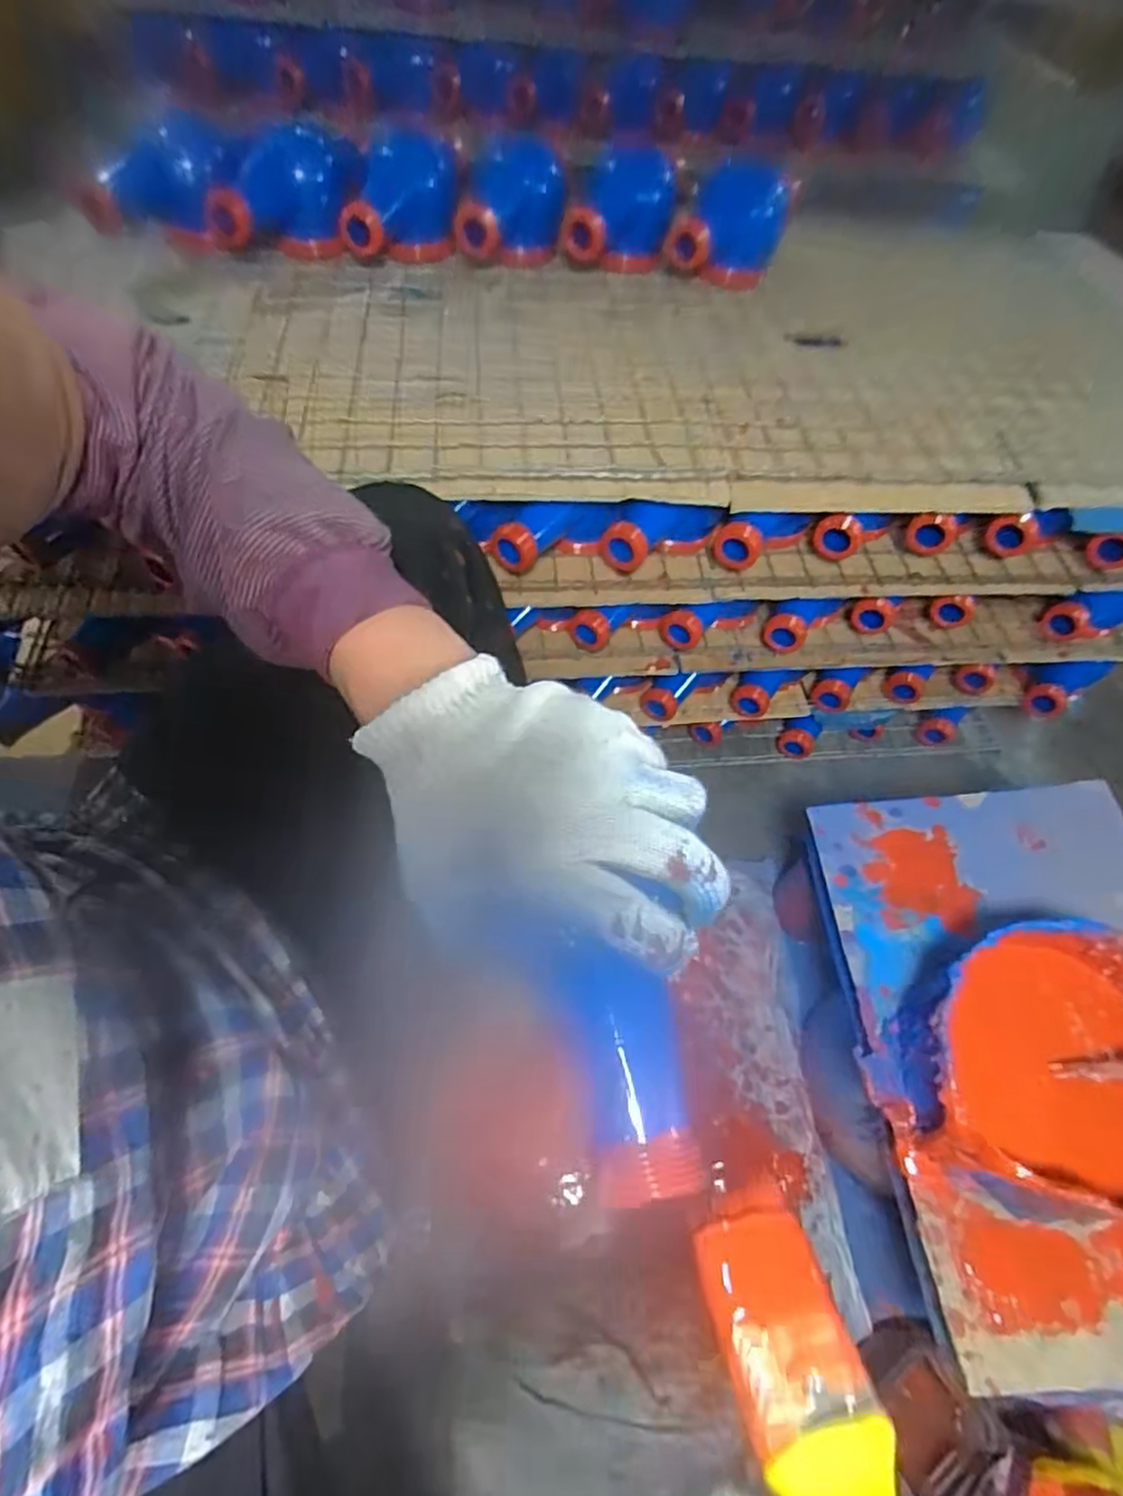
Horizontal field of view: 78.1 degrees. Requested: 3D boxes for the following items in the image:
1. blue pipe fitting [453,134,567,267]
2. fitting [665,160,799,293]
[{"bbox_3d":[-0.052,-0.577,0.735,0.104,0.085,0.100,8,57,1],"label":"blue pipe fitting"},{"bbox_3d":[0.168,-0.520,0.705,0.086,0.101,0.148,23,59,10],"label":"fitting"}]

